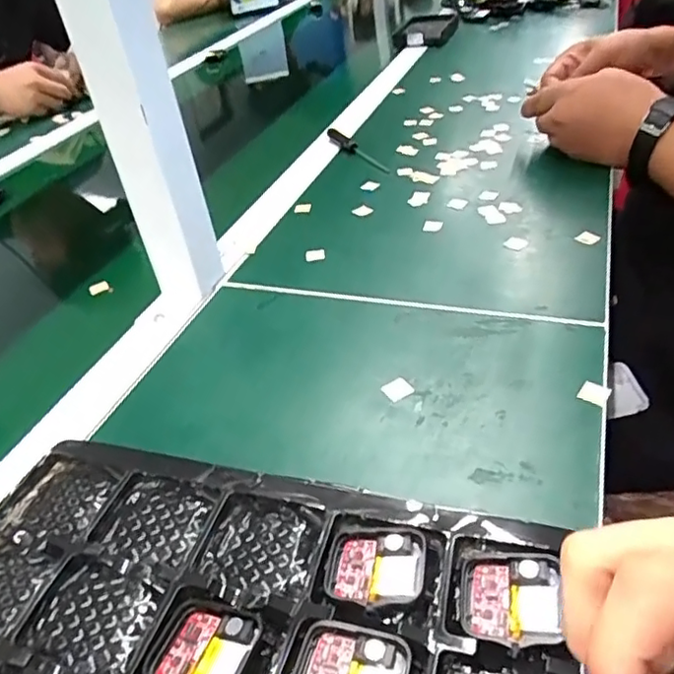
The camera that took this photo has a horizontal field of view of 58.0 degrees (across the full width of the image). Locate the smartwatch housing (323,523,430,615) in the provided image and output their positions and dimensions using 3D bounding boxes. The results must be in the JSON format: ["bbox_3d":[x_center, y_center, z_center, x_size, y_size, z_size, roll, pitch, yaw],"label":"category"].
[{"bbox_3d":[0.016,0.099,0.263,0.042,0.008,0.038,1,39,13],"label":"smartwatch housing"}]

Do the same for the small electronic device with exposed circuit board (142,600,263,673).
[{"bbox_3d":[-0.053,0.125,0.243,0.040,0.009,0.037,7,41,20],"label":"small electronic device with exposed circuit board"}]

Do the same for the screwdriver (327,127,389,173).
[{"bbox_3d":[0.021,-0.218,0.707,0.012,0.017,0.134,-24,40,-19],"label":"screwdriver"}]

